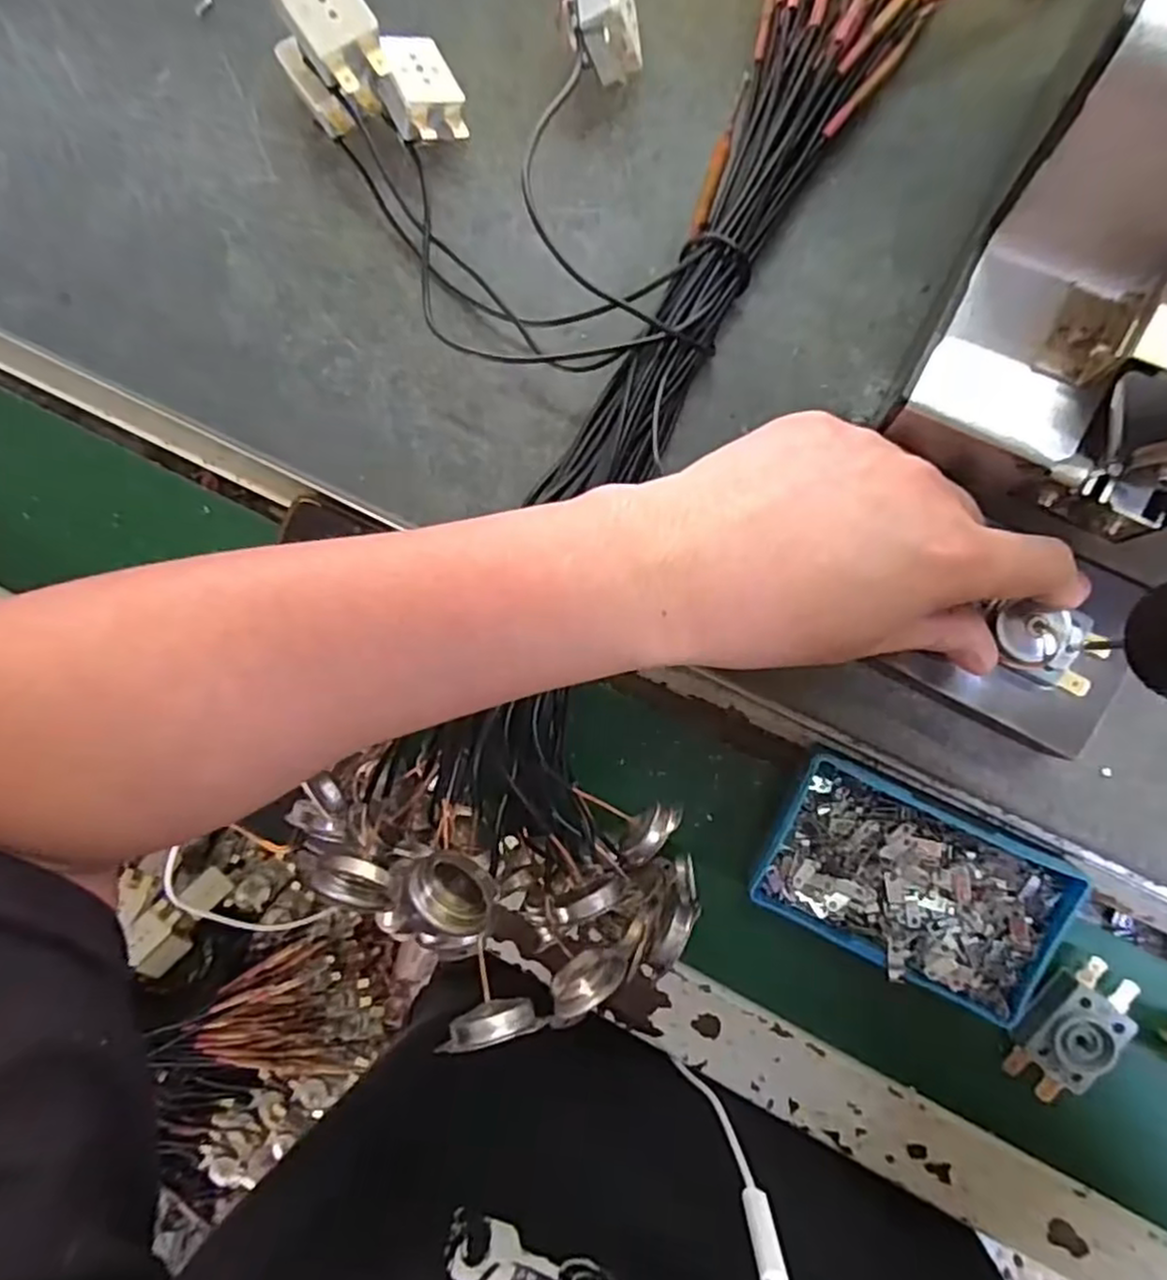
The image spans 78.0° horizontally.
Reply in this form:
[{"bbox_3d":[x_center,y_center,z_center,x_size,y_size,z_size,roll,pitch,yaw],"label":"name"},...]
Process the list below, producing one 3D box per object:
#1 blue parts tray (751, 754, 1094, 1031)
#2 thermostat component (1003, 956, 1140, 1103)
[{"bbox_3d":[0.138,0.103,0.305,0.118,0.030,0.072,26,92,10],"label":"blue parts tray"},{"bbox_3d":[0.200,0.160,0.293,0.031,0.013,0.059,37,93,9],"label":"thermostat component"}]

